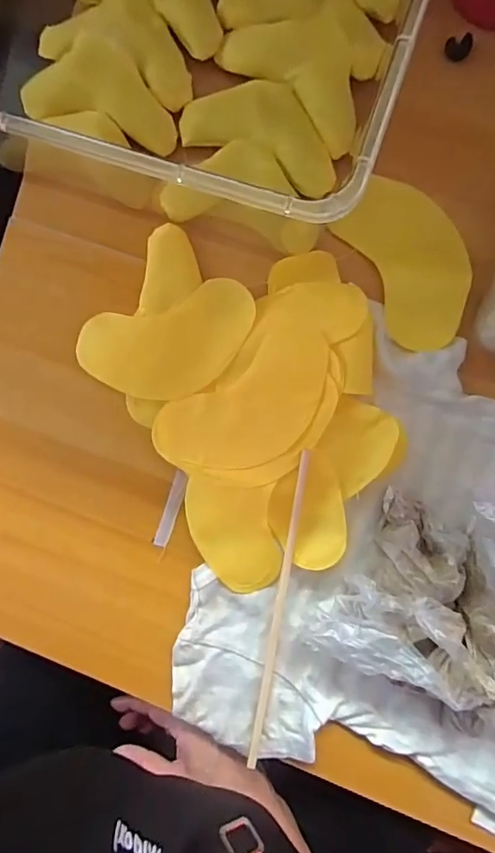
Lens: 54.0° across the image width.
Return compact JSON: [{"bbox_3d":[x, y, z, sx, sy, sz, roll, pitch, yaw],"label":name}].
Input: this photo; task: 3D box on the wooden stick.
[{"bbox_3d":[0.022,0.123,0.329,0.006,0.013,0.216,10,94,6],"label":"wooden stick"}]

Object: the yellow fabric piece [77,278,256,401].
[{"bbox_3d":[-0.053,-0.054,0.332,0.120,0.004,0.067,-15,91,7],"label":"yellow fabric piece"}]

